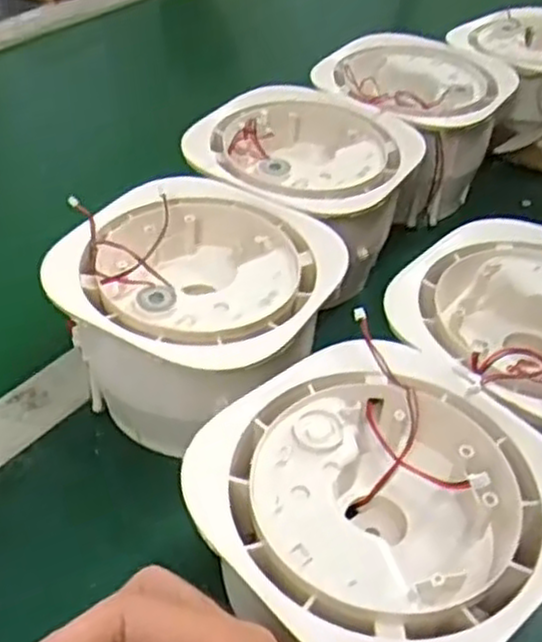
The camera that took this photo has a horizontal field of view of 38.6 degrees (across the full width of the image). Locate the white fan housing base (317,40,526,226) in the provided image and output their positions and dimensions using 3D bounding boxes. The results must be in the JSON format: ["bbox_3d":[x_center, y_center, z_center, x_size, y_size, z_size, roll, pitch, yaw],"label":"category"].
[{"bbox_3d":[0.109,-0.157,0.634,0.139,0.095,0.139,2,42,-2],"label":"white fan housing base"}]

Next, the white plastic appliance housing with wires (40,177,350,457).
[{"bbox_3d":[-0.041,-0.002,0.435,0.140,0.084,0.137,2,42,-2],"label":"white plastic appliance housing with wires"}]

